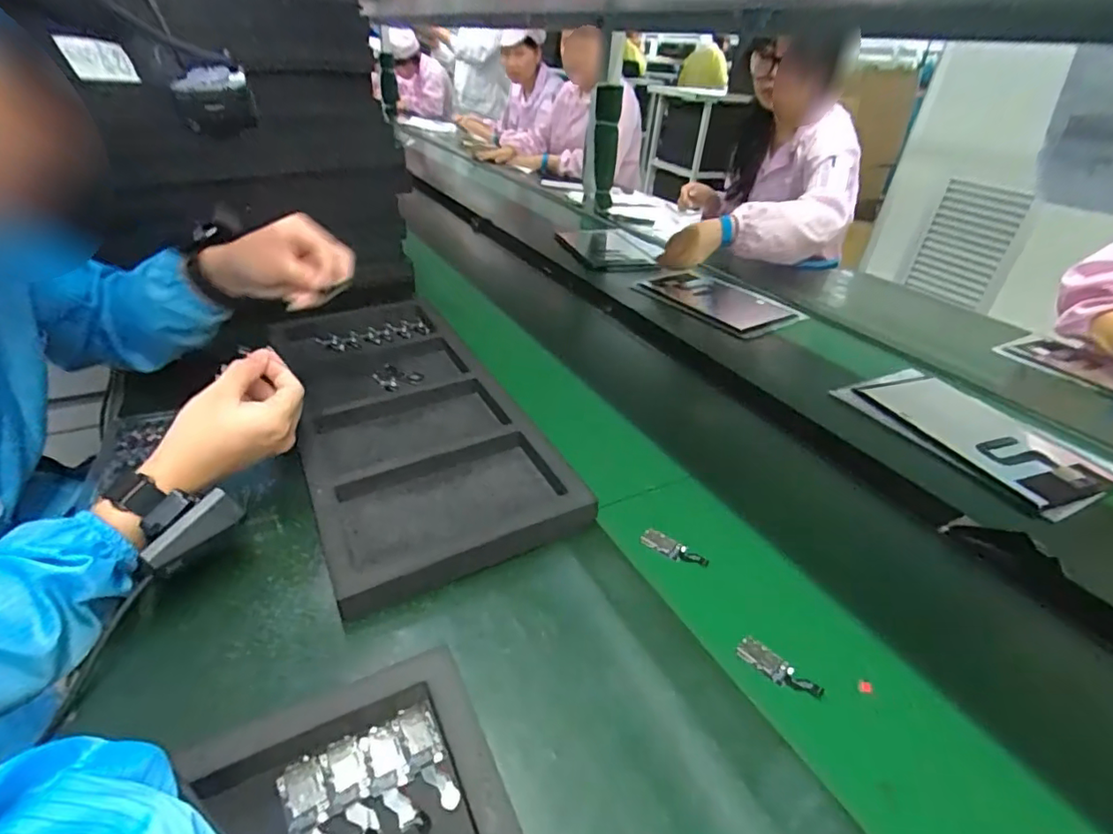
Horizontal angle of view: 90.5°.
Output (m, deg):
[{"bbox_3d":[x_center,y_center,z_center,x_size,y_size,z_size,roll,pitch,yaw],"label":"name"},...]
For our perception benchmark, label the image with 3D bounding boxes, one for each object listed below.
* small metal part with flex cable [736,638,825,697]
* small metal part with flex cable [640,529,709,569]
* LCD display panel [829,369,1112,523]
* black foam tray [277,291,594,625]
[{"bbox_3d":[0.160,0.183,0.400,0.059,0.005,0.020,30,40,34],"label":"small metal part with flex cable"},{"bbox_3d":[0.106,0.119,0.497,0.061,0.009,0.019,19,35,22],"label":"small metal part with flex cable"},{"bbox_3d":[0.530,0.020,0.701,0.191,0.021,0.269,-13,36,-25],"label":"LCD display panel"},{"bbox_3d":[-0.182,-0.010,0.628,0.212,0.047,0.514,-13,36,-25],"label":"black foam tray"}]

